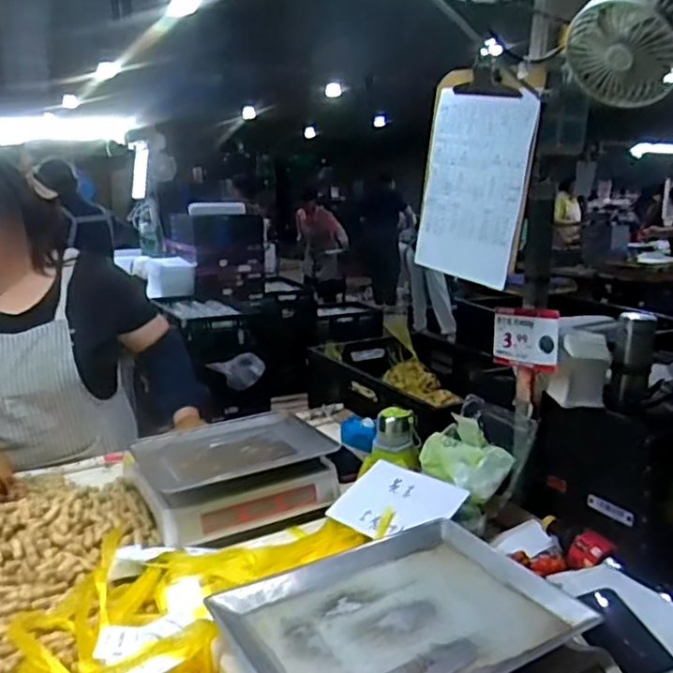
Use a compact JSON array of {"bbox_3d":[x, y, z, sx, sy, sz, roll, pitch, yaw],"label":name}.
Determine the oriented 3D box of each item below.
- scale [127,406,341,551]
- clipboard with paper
[{"bbox_3d":[-0.192,0.250,1.196,0.351,0.100,0.288,-6,14,-26],"label":"scale"},{"bbox_3d":[0.214,-0.250,1.019,0.014,0.315,0.231,-2,13,-33],"label":"clipboard with paper"}]

